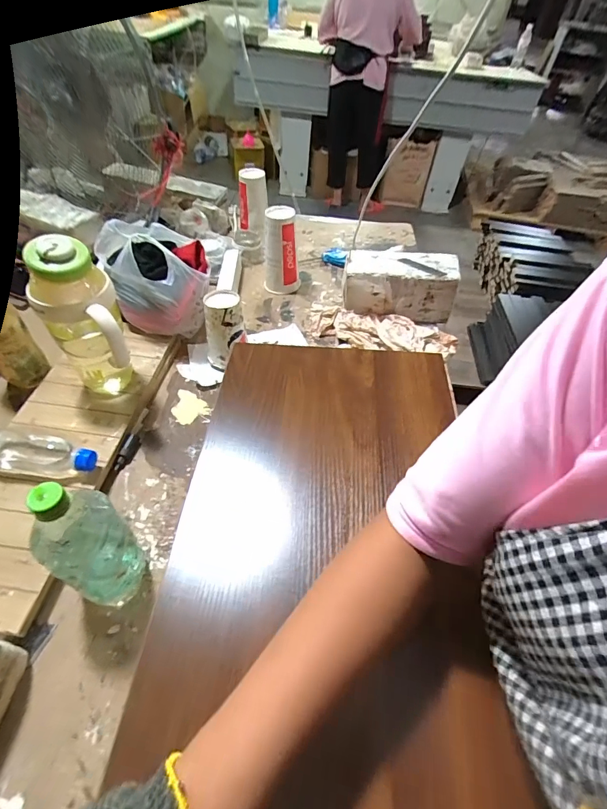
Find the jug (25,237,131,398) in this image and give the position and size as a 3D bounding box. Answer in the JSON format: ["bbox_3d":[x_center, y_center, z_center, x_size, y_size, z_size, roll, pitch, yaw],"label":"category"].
[{"bbox_3d":[-0.314,-0.105,0.573,0.094,0.235,0.120,-15,54,-17],"label":"jug"}]

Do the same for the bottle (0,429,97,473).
[{"bbox_3d":[-0.369,0.073,0.553,0.156,0.039,0.052,9,51,1],"label":"bottle"}]

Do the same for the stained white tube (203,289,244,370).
[{"bbox_3d":[-0.145,-0.131,0.708,0.066,0.133,0.063,15,27,6],"label":"stained white tube"}]

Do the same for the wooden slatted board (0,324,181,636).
[{"bbox_3d":[-0.364,0.051,0.598,0.181,0.038,0.502,9,51,1],"label":"wooden slatted board"}]

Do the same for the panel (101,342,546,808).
[{"bbox_3d":[0.022,0.176,0.388,0.318,0.026,0.675,3,49,2],"label":"panel"}]

